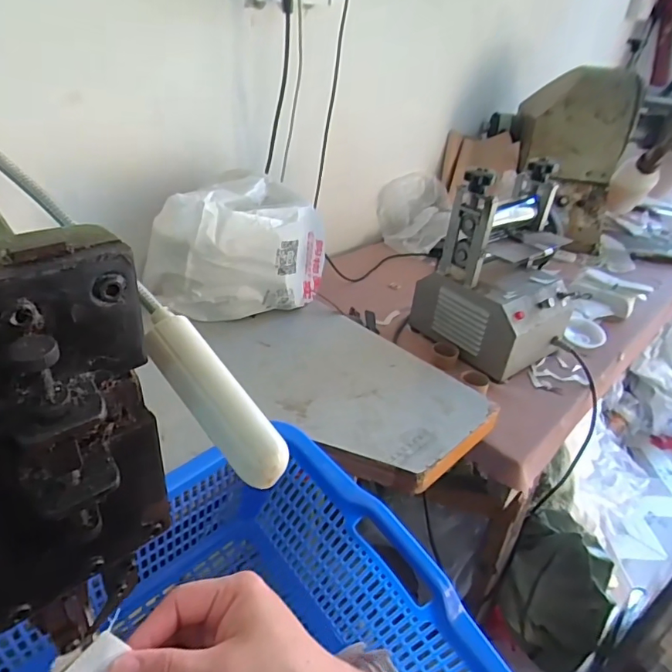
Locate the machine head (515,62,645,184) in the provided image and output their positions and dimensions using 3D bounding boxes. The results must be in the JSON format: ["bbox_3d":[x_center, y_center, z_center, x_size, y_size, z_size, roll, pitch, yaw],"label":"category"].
[{"bbox_3d":[0.594,-0.541,1.242,0.259,0.239,0.161,10,34,6],"label":"machine head"}]

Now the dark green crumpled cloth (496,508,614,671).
[{"bbox_3d":[0.412,0.512,0.947,0.193,0.314,0.129,28,39,30],"label":"dark green crumpled cloth"}]

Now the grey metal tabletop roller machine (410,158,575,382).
[{"bbox_3d":[0.278,-0.112,0.810,0.192,0.274,0.195,-17,40,-31],"label":"grey metal tabletop roller machine"}]

